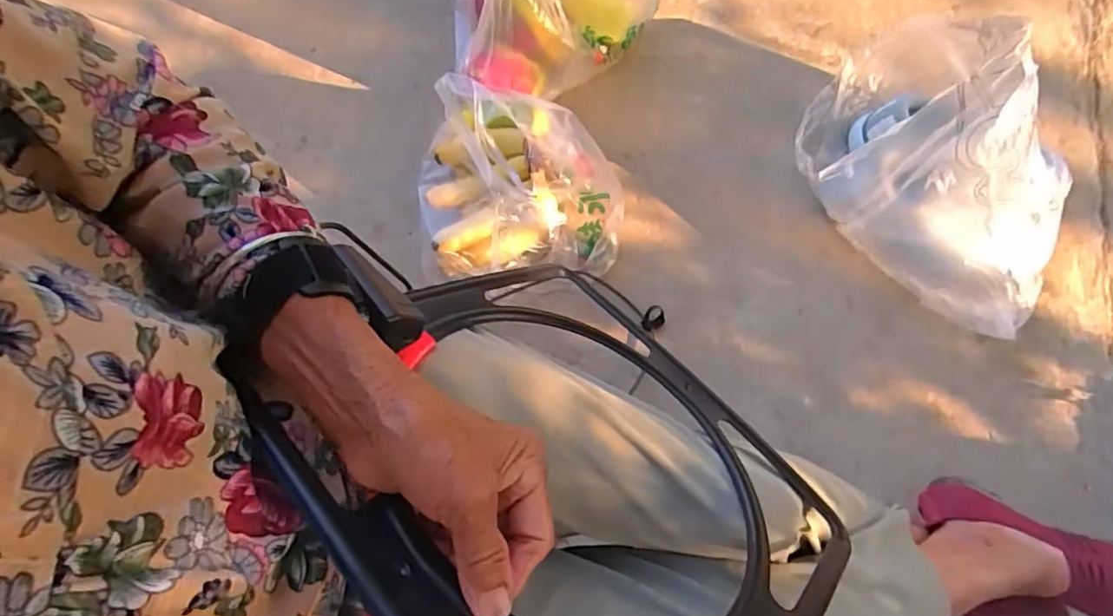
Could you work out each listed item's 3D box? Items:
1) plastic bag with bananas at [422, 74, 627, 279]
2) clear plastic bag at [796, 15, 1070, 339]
[{"bbox_3d":[-0.057,-0.160,0.808,0.247,0.151,0.235,-14,74,-1],"label":"plastic bag with bananas"},{"bbox_3d":[0.497,-0.195,0.762,0.362,0.272,0.281,38,79,12],"label":"clear plastic bag"}]

